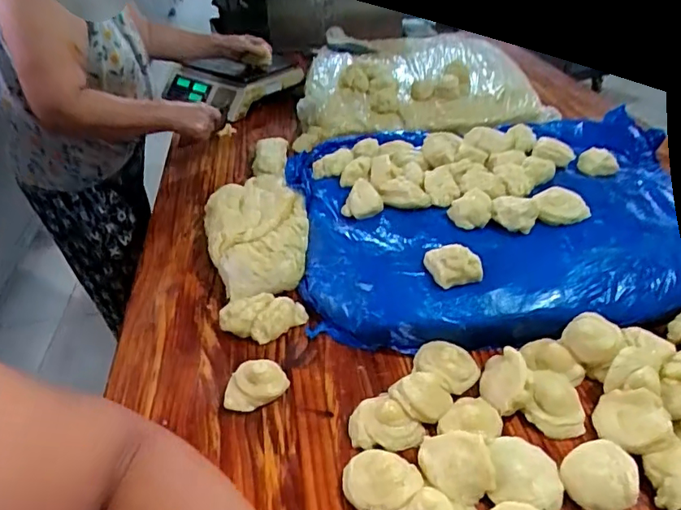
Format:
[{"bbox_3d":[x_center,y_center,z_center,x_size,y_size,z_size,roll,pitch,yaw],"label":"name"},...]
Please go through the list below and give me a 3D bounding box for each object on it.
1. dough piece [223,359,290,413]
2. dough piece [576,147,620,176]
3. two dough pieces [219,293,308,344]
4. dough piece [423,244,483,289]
[{"bbox_3d":[-0.114,0.168,0.700,0.087,0.039,0.064,-16,38,-16],"label":"dough piece"},{"bbox_3d":[0.476,-0.171,0.980,0.067,0.024,0.081,13,44,21],"label":"dough piece"},{"bbox_3d":[-0.117,0.089,0.798,0.124,0.033,0.067,-9,37,-8],"label":"two dough pieces"},{"bbox_3d":[0.162,0.011,0.771,0.071,0.043,0.065,-8,37,-7],"label":"dough piece"}]

